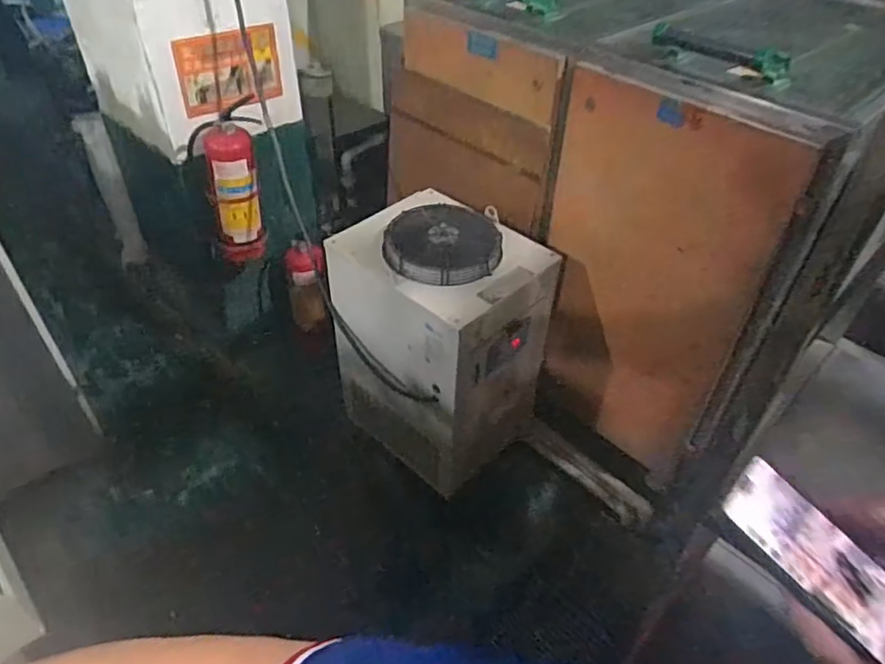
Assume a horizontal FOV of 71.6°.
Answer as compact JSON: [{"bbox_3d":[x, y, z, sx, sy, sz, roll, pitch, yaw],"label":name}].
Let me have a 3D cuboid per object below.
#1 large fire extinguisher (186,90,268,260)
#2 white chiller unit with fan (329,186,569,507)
[{"bbox_3d":[-0.592,-0.410,1.741,0.182,0.419,0.134,-11,44,-14],"label":"large fire extinguisher"},{"bbox_3d":[-0.009,0.009,1.615,0.491,0.608,0.379,34,51,30],"label":"white chiller unit with fan"}]

